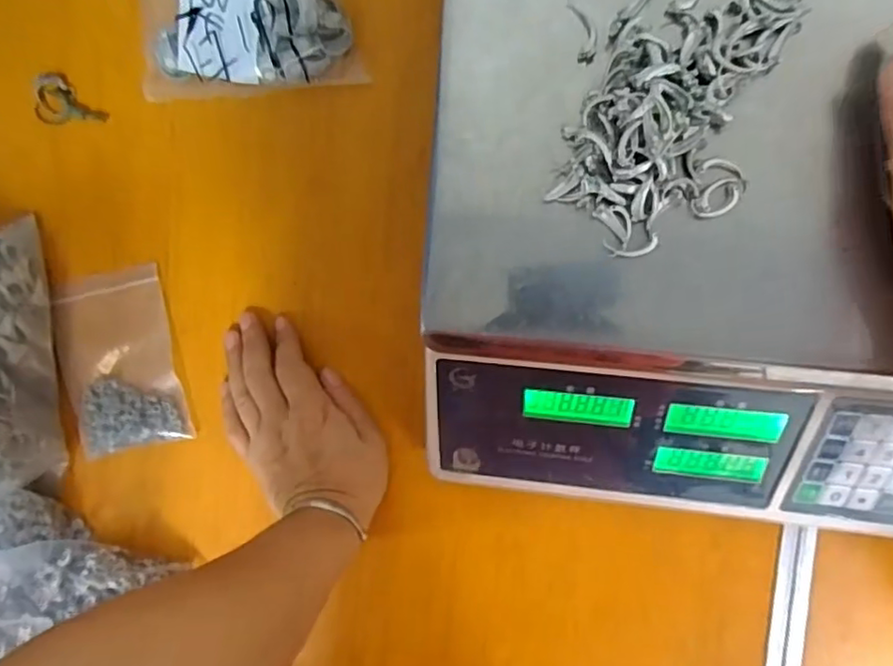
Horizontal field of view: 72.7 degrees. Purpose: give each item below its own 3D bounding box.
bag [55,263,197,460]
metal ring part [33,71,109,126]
[{"bbox_3d":[-0.225,0.020,0.415,0.076,0.011,0.119,-12,92,6],"label":"bag"},{"bbox_3d":[-0.252,-0.156,0.407,0.050,0.005,0.033,6,94,5],"label":"metal ring part"}]

